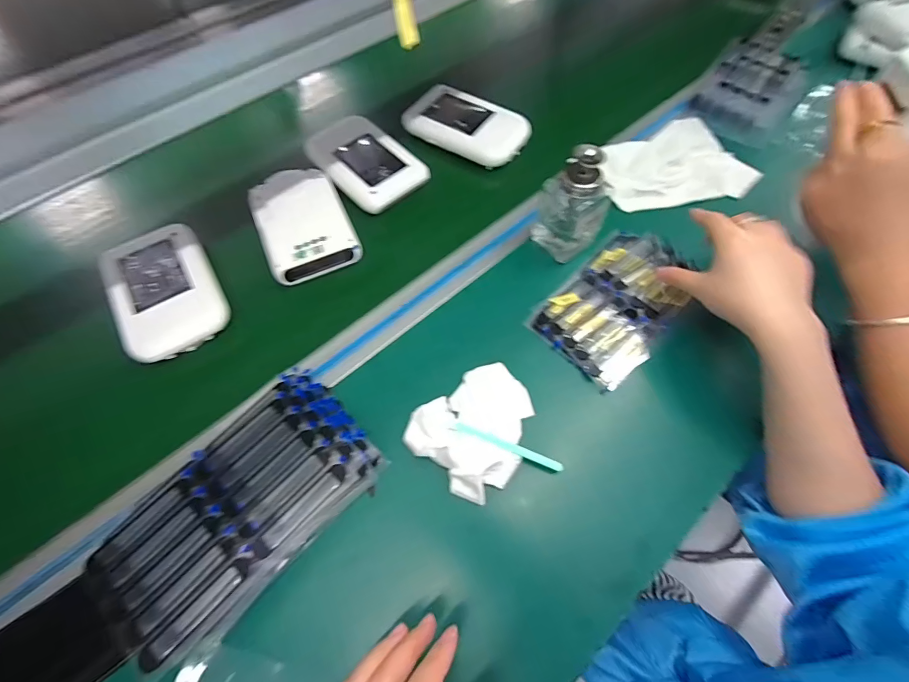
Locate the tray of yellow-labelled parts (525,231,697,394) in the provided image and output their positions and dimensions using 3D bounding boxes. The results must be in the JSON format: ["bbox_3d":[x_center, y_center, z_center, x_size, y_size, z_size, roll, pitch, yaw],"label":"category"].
[{"bbox_3d":[0.169,-0.042,0.408,0.173,0.018,0.107,-42,71,-19],"label":"tray of yellow-labelled parts"}]

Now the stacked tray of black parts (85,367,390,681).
[{"bbox_3d":[-0.160,0.126,0.310,0.118,0.047,0.195,41,70,18],"label":"stacked tray of black parts"}]

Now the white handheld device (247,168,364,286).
[{"bbox_3d":[-0.178,-0.142,0.463,0.099,0.024,0.152,-22,66,-11],"label":"white handheld device"}]

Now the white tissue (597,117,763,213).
[{"bbox_3d":[0.278,-0.224,0.510,0.185,0.017,0.139,-19,65,-10],"label":"white tissue"}]

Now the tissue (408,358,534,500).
[{"bbox_3d":[0.022,0.075,0.346,0.113,0.026,0.094,-32,68,-15],"label":"tissue"}]

